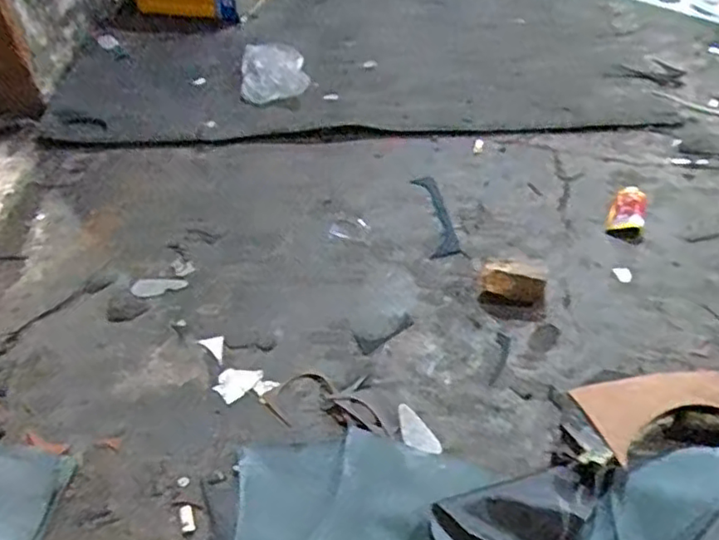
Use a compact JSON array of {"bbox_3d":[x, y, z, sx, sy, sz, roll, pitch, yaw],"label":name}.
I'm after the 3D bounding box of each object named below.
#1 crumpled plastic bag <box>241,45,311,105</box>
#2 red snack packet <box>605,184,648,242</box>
[{"bbox_3d":[-0.160,-0.372,1.220,0.124,0.061,0.126,-6,44,2],"label":"crumpled plastic bag"},{"bbox_3d":[0.384,-0.083,0.930,0.047,0.027,0.090,13,48,19],"label":"red snack packet"}]

